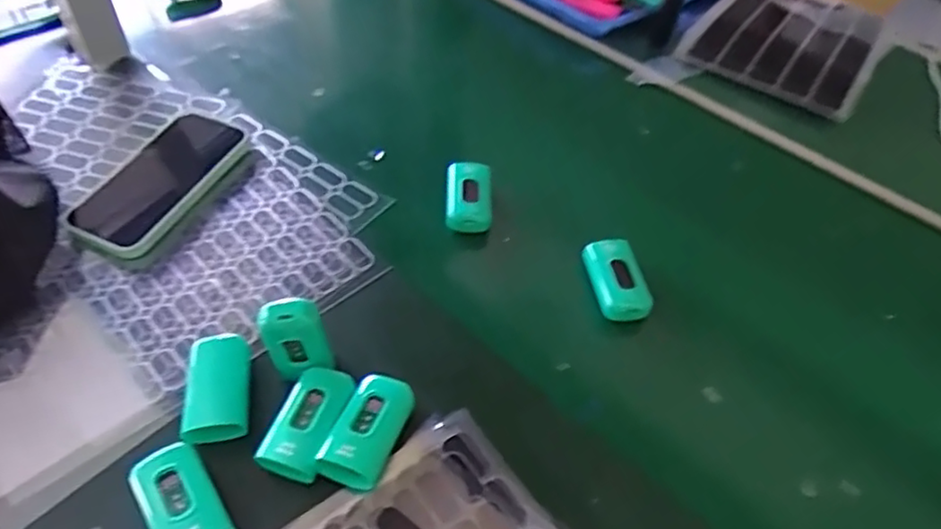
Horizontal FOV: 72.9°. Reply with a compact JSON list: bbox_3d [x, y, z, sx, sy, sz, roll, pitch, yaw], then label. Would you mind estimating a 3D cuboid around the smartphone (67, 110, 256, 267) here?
[{"bbox_3d":[-0.255,-0.071,0.526,0.087,0.013,0.155,23,53,14],"label":"smartphone"}]

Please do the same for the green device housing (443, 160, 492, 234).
[{"bbox_3d":[-0.002,-0.057,0.537,0.038,0.023,0.061,1,51,-3],"label":"green device housing"}]

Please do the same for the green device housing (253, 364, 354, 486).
[{"bbox_3d":[-0.100,0.096,0.391,0.038,0.020,0.068,15,51,8],"label":"green device housing"}]

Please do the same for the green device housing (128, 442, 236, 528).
[{"bbox_3d":[-0.160,0.136,0.356,0.038,0.020,0.069,-29,58,-25],"label":"green device housing"}]

